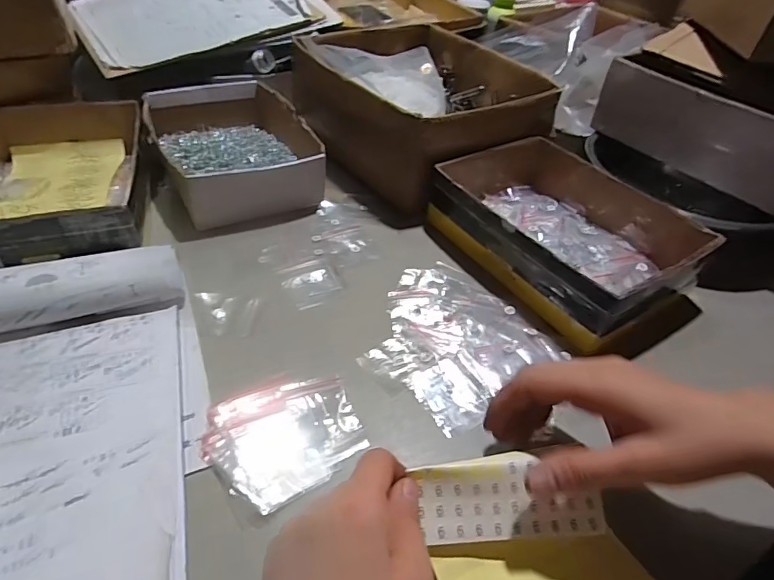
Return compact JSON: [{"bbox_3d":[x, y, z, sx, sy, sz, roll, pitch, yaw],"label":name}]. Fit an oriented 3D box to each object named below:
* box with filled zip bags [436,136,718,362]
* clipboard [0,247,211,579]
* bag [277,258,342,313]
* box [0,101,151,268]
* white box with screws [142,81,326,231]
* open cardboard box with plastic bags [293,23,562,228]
[{"bbox_3d":[0.189,-0.073,0.515,0.189,0.069,0.267,-24,51,-27],"label":"box with filled zip bags"},{"bbox_3d":[-0.233,0.099,0.294,0.221,0.043,0.310,-14,47,-19],"label":"clipboard"},{"bbox_3d":[-0.076,-0.008,0.472,0.054,0.005,0.057,-20,49,-24],"label":"bag"},{"bbox_3d":[-0.360,-0.124,0.508,0.183,0.063,0.272,-10,46,-16],"label":"box"},{"bbox_3d":[-0.201,-0.189,0.608,0.176,0.065,0.257,-15,47,-20],"label":"white box with screws"},{"bbox_3d":[0.043,-0.269,0.655,0.279,0.143,0.322,-23,50,-26],"label":"open cardboard box with plastic bags"}]

